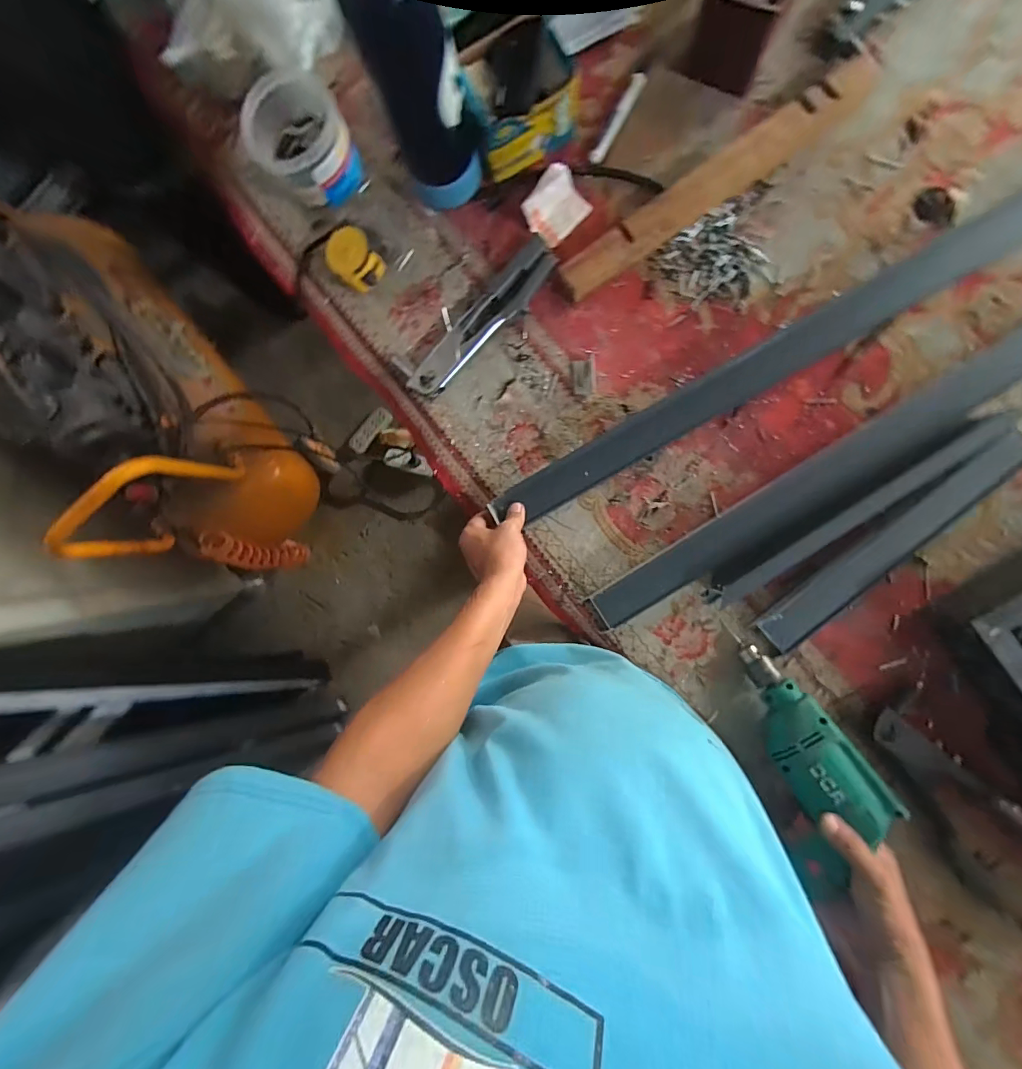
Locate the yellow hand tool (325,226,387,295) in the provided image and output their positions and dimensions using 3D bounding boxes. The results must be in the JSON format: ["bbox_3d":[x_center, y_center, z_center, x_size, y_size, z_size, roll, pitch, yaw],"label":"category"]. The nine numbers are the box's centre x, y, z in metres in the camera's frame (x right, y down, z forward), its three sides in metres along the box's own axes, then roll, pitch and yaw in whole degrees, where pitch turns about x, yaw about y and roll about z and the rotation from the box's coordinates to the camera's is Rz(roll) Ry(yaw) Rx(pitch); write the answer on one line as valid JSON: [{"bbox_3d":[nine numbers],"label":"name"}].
[{"bbox_3d":[-0.202,-0.358,0.587,0.063,0.045,0.059,-40,84,6],"label":"yellow hand tool"}]

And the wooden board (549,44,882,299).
[{"bbox_3d":[0.243,-0.426,0.556,0.411,0.033,0.053,-33,85,7],"label":"wooden board"}]

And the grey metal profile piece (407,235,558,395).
[{"bbox_3d":[-0.036,-0.278,0.592,0.050,0.031,0.241,44,96,7],"label":"grey metal profile piece"}]

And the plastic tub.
[{"bbox_3d":[-0.267,-0.508,0.603,0.119,0.097,0.123,-38,84,7],"label":"plastic tub"}]

